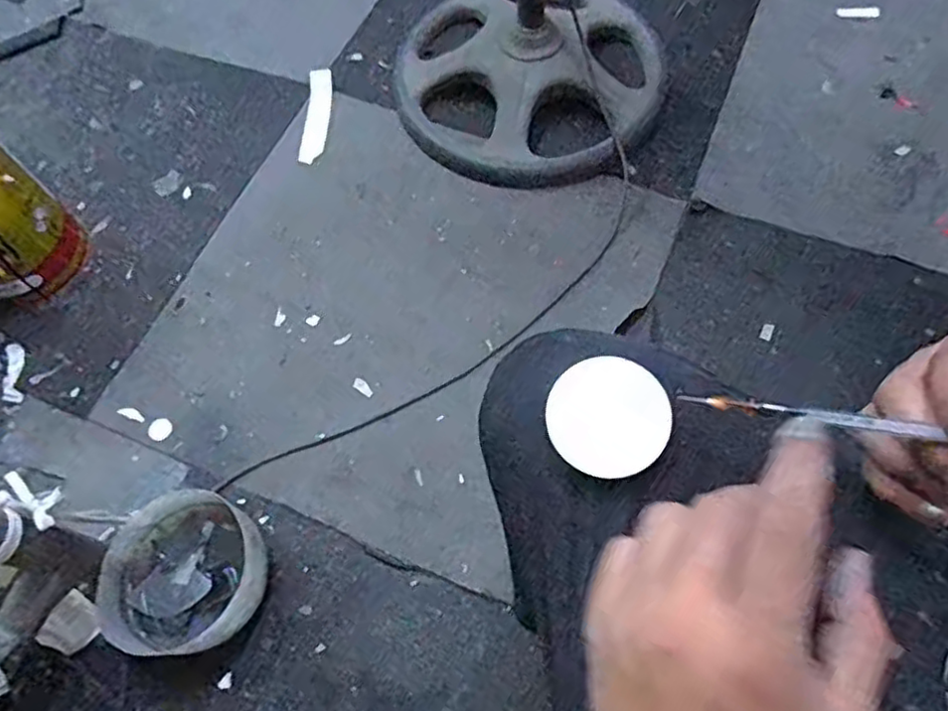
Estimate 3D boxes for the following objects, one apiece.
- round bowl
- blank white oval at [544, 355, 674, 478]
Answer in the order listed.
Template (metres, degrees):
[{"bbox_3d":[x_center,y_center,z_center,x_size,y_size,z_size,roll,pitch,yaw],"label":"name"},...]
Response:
[{"bbox_3d":[-0.311,0.235,0.728,0.168,0.086,0.161,-1,66,2],"label":"round bowl"},{"bbox_3d":[0.064,0.029,0.320,0.056,0.009,0.055,-9,66,-1],"label":"blank white oval"}]

